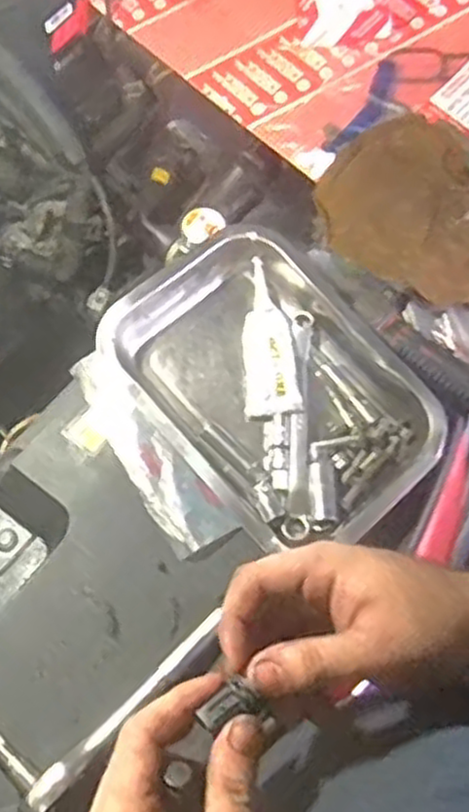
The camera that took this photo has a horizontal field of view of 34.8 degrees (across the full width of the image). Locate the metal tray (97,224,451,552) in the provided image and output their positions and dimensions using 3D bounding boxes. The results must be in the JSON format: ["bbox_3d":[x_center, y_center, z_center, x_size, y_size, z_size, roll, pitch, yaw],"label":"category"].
[{"bbox_3d":[0.030,-0.017,0.598,0.190,0.040,0.262,-39,72,-18],"label":"metal tray"}]

